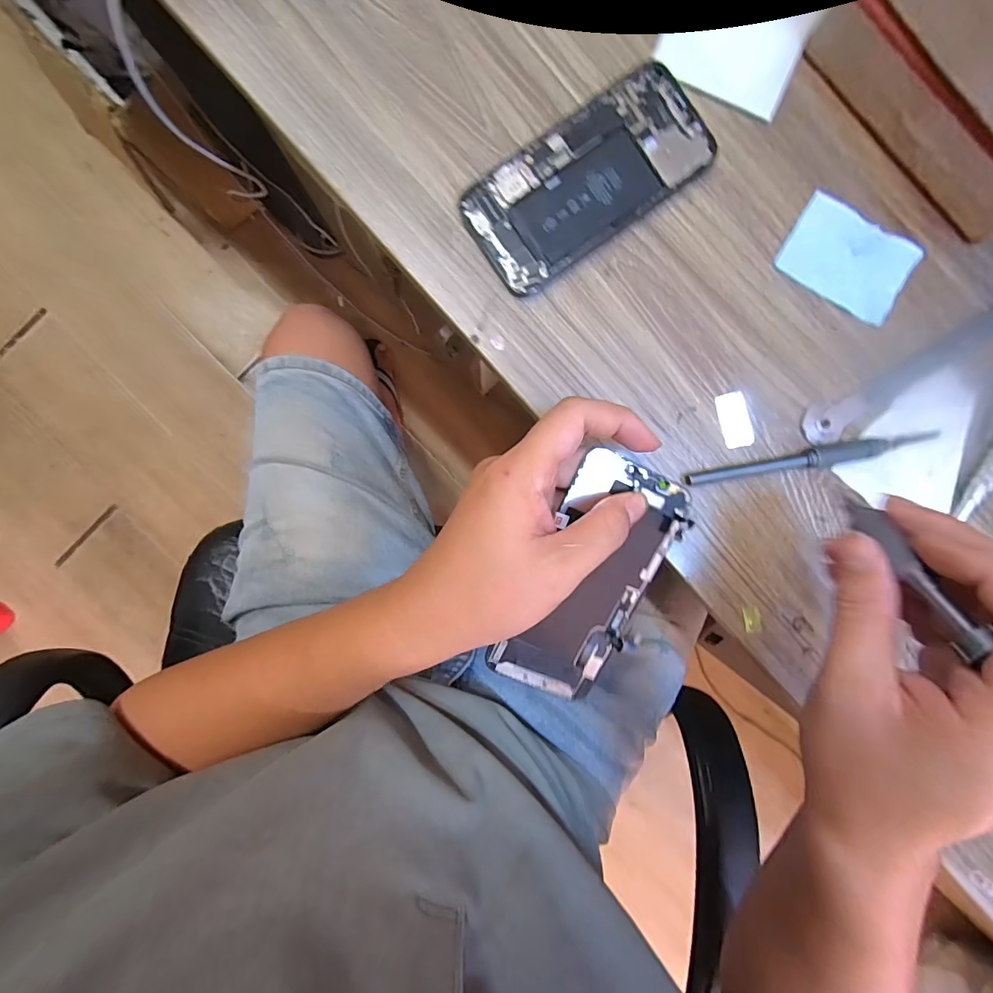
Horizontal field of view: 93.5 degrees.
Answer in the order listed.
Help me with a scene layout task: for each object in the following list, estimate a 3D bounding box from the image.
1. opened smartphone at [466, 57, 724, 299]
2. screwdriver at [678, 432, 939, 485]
[{"bbox_3d":[0.053,-0.188,0.277,0.144,0.006,0.069,-34,92,1],"label":"opened smartphone"},{"bbox_3d":[0.189,-0.022,0.282,0.150,0.011,0.011,-11,93,0],"label":"screwdriver"}]

